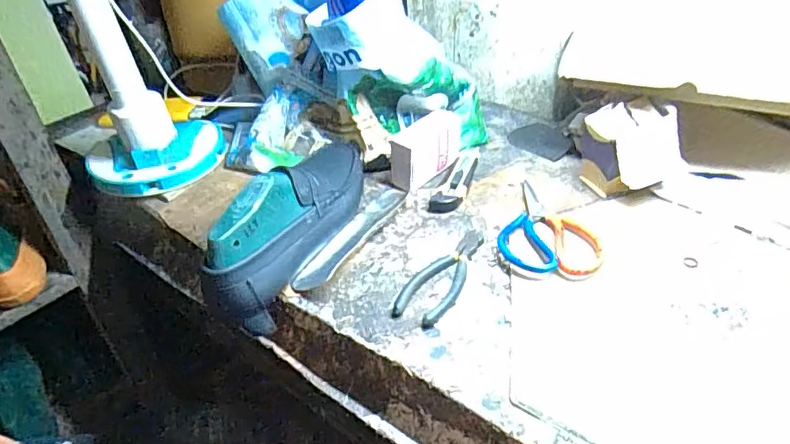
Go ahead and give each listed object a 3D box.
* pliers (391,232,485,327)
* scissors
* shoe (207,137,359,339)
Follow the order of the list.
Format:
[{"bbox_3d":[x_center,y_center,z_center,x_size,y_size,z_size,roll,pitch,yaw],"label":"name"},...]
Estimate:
[{"bbox_3d":[0.049,0.049,0.541,0.050,0.009,0.148,15,41,25],"label":"pliers"},{"bbox_3d":[0.177,0.001,0.588,0.103,0.016,0.165,11,40,21],"label":"scissors"},{"bbox_3d":[-0.104,-0.015,0.575,0.075,0.101,0.279,7,39,17],"label":"shoe"}]

